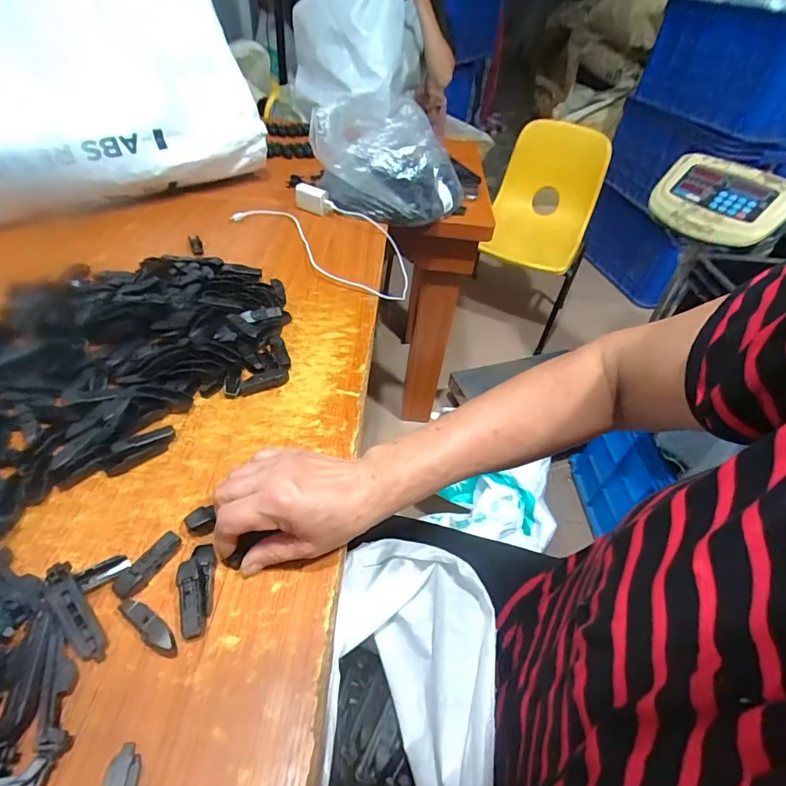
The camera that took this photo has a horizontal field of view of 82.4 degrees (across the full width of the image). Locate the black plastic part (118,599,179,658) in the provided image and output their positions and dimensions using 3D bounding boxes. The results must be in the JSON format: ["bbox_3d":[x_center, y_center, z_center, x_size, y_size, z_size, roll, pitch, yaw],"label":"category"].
[{"bbox_3d":[-0.170,0.164,0.315,0.050,0.013,0.016,34,51,24],"label":"black plastic part"}]

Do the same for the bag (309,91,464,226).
[{"bbox_3d":[-0.004,-0.396,0.774,0.246,0.149,0.185,12,46,5],"label":"bag"}]

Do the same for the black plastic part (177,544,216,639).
[{"bbox_3d":[-0.147,0.144,0.333,0.023,0.019,0.067,-5,47,-11],"label":"black plastic part"}]

